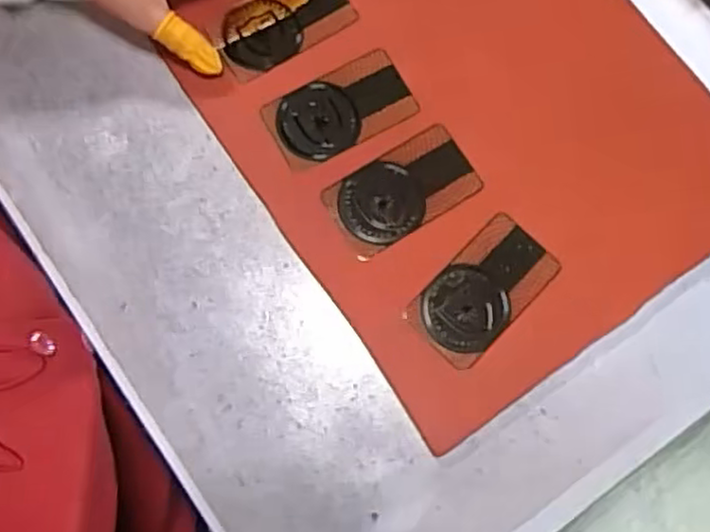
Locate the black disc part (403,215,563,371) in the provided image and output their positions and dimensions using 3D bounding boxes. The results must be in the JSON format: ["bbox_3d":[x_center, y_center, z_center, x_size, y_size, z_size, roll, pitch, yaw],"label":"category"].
[{"bbox_3d":[0.075,0.014,0.415,0.048,0.005,0.087,43,81,9],"label":"black disc part"}]

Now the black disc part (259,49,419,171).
[{"bbox_3d":[-0.009,-0.095,0.436,0.087,0.005,0.049,-27,78,-6],"label":"black disc part"}]

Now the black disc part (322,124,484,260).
[{"bbox_3d":[0.029,-0.044,0.426,0.087,0.004,0.049,-31,78,-7],"label":"black disc part"}]

